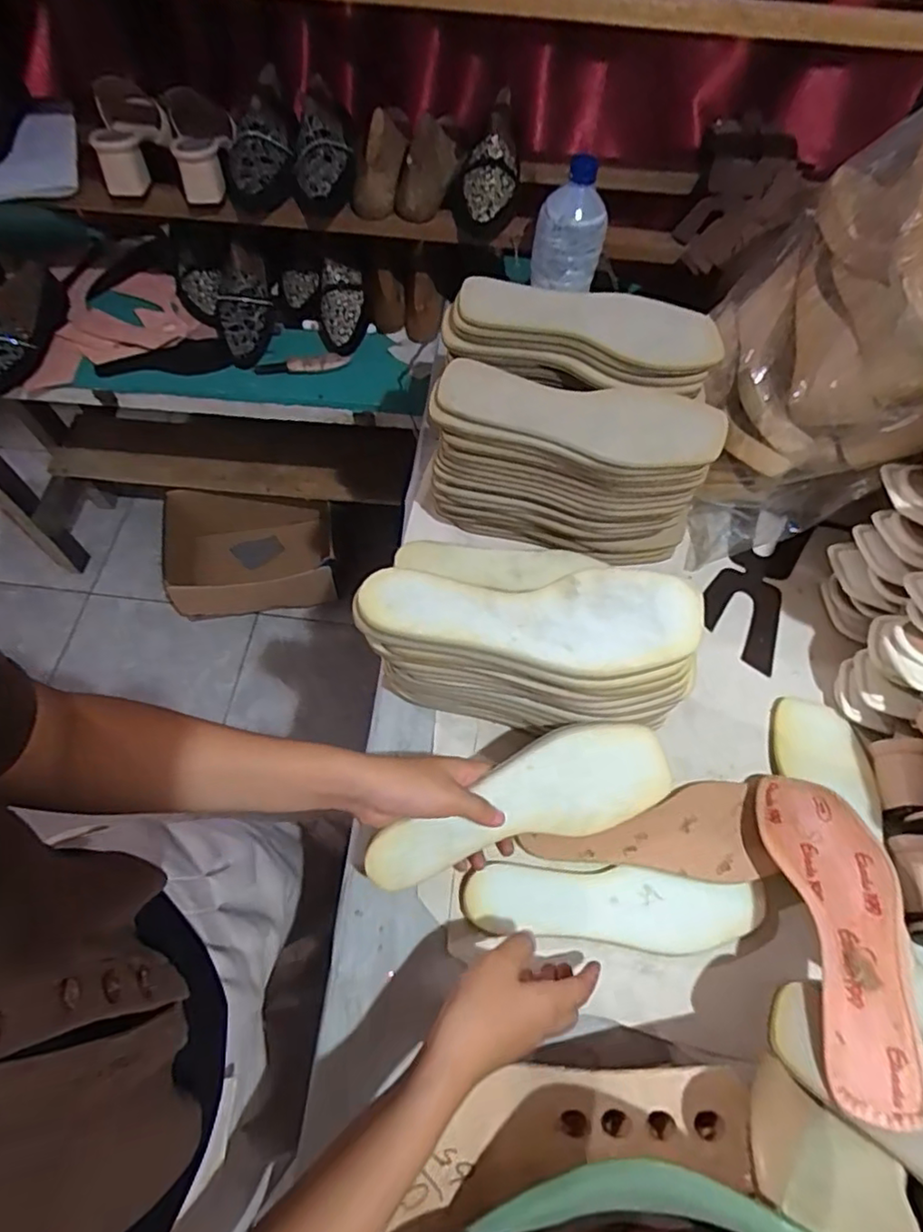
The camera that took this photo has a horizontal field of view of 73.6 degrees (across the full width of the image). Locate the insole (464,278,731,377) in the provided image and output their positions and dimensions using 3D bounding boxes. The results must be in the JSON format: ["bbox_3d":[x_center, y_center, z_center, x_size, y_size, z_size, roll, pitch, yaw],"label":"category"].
[{"bbox_3d":[0.119,-0.278,0.569,0.235,0.013,0.084,15,68,2],"label":"insole"}]

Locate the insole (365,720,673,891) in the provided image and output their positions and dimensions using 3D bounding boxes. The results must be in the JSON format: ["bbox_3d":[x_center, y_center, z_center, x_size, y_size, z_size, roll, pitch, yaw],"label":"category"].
[{"bbox_3d":[0.044,0.142,0.471,0.237,0.007,0.083,-16,94,-9],"label":"insole"}]

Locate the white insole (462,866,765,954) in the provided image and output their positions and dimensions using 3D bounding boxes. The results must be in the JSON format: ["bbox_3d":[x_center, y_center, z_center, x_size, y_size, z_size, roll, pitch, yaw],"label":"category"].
[{"bbox_3d":[0.124,0.233,0.495,0.237,0.020,0.055,6,62,0],"label":"white insole"}]

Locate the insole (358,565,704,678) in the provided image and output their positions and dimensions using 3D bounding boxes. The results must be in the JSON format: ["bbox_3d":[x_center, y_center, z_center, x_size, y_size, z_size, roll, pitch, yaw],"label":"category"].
[{"bbox_3d":[0.052,0.002,0.435,0.236,0.014,0.080,-2,64,-5],"label":"insole"}]

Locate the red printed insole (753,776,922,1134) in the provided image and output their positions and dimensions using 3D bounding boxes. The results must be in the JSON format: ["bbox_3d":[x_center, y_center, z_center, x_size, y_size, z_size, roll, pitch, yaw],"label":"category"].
[{"bbox_3d":[0.276,0.218,0.445,0.082,0.026,0.234,11,42,3],"label":"red printed insole"}]

